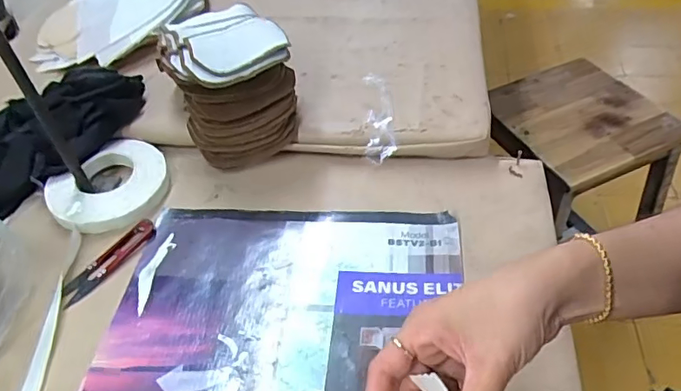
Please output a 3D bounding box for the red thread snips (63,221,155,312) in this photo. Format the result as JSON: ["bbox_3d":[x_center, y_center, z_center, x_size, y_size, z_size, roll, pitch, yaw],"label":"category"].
[{"bbox_3d":[-0.210,0.058,0.472,0.025,0.009,0.097,24,53,25],"label":"red thread snips"}]

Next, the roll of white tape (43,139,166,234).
[{"bbox_3d":[-0.230,-0.011,0.525,0.098,0.028,0.116,25,53,26],"label":"roll of white tape"}]

